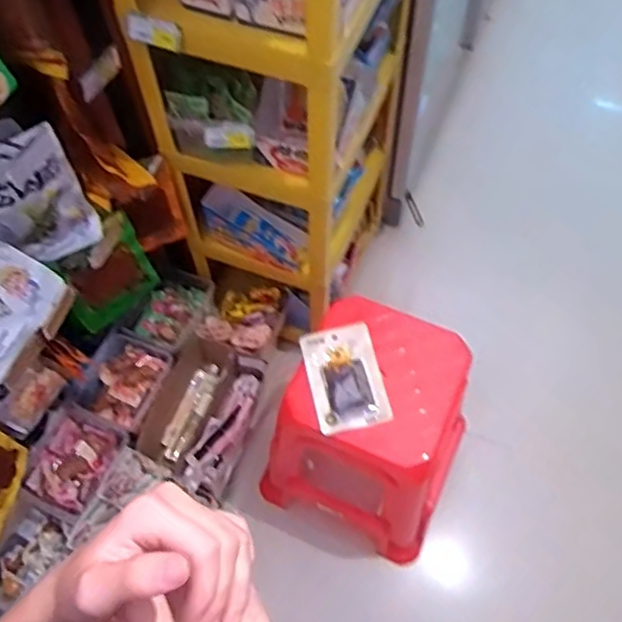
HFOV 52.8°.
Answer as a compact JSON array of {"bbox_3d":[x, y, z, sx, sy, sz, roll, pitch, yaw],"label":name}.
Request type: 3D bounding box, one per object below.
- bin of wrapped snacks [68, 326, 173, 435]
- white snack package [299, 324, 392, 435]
[{"bbox_3d":[-0.417,0.158,1.416,0.171,0.071,0.201,22,63,13],"label":"bin of wrapped snacks"},{"bbox_3d":[0.061,0.120,1.137,0.132,0.016,0.192,-14,63,-1],"label":"white snack package"}]

